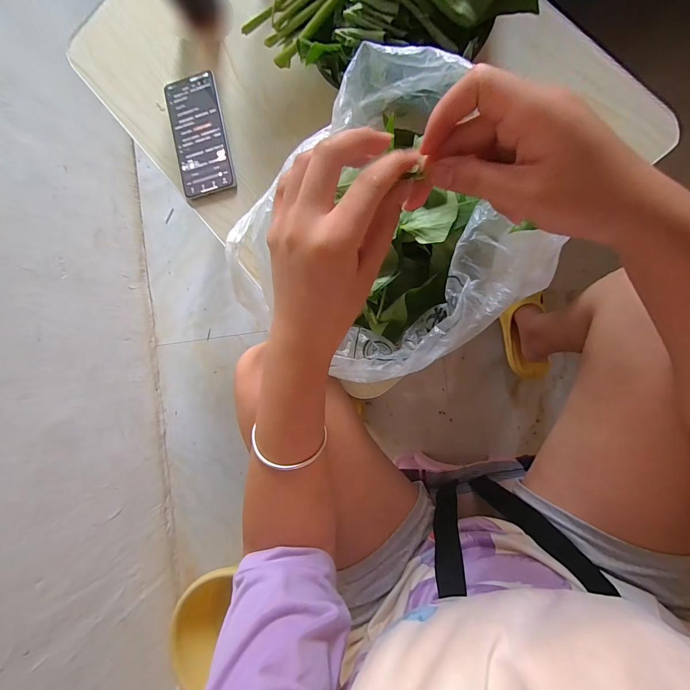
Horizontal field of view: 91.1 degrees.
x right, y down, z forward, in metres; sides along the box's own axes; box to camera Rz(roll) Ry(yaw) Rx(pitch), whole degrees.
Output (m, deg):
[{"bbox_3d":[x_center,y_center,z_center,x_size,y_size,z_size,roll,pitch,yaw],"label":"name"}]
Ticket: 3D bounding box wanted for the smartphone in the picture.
[{"bbox_3d":[-0.199,-0.288,0.463,0.077,0.007,0.164,-12,88,5],"label":"smartphone"}]

